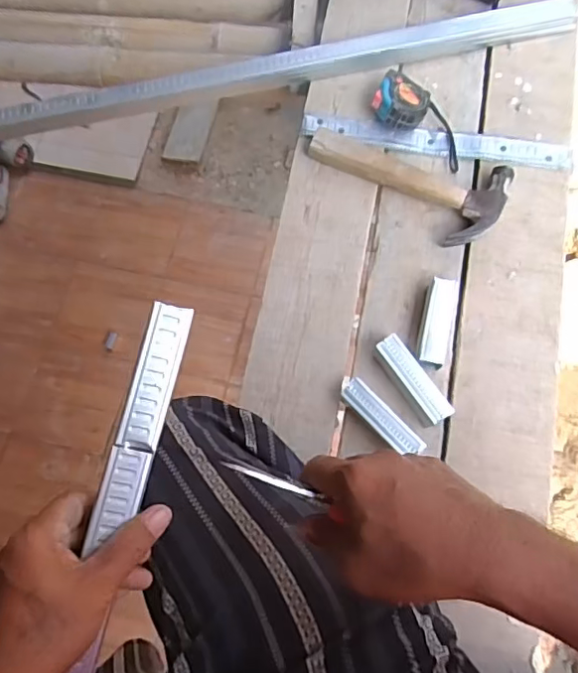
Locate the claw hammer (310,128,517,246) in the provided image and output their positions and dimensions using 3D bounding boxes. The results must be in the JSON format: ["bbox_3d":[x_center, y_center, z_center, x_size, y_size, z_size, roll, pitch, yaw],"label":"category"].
[{"bbox_3d":[0.149,-0.205,0.707,0.245,0.035,0.115,27,75,11],"label":"claw hammer"}]

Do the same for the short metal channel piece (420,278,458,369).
[{"bbox_3d":[0.173,-0.017,0.645,0.032,0.026,0.107,13,72,7],"label":"short metal channel piece"}]

